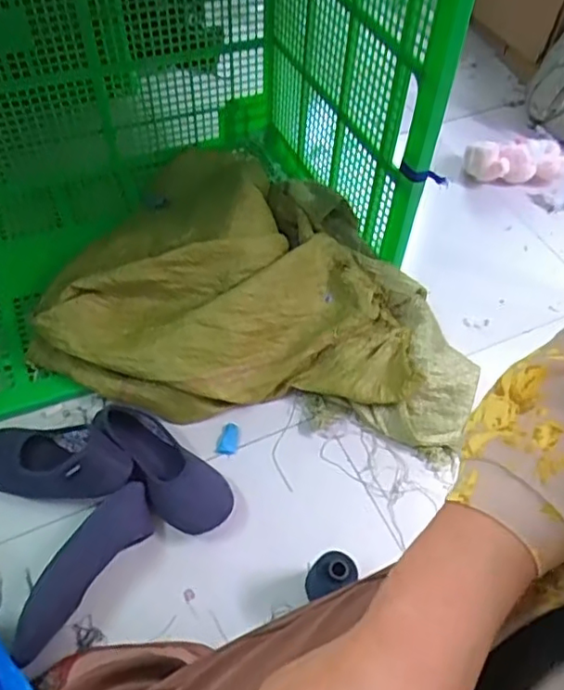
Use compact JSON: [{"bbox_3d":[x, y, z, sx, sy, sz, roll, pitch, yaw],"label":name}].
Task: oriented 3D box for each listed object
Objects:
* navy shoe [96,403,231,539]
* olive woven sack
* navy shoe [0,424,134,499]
[{"bbox_3d":[-0.167,0.172,0.873,0.103,0.063,0.239,-34,62,-25],"label":"navy shoe"},{"bbox_3d":[-0.027,-0.104,1.020,0.646,0.184,0.484,12,53,6],"label":"olive woven sack"},{"bbox_3d":[-0.332,0.162,0.858,0.252,0.063,0.098,1,51,20],"label":"navy shoe"}]

